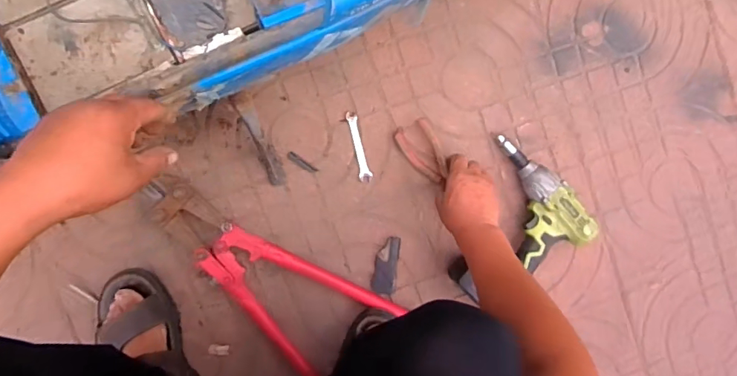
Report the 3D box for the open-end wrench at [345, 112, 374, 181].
[{"bbox_3d":[-0.016,-0.066,0.771,0.020,0.004,0.114,-16,97,-4],"label":"open-end wrench"}]

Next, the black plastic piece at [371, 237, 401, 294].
[{"bbox_3d":[0.031,0.130,0.796,0.039,0.007,0.094,10,94,-7],"label":"black plastic piece"}]

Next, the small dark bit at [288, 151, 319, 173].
[{"bbox_3d":[-0.107,-0.040,0.764,0.054,0.004,0.013,36,91,-8],"label":"small dark bit"}]

